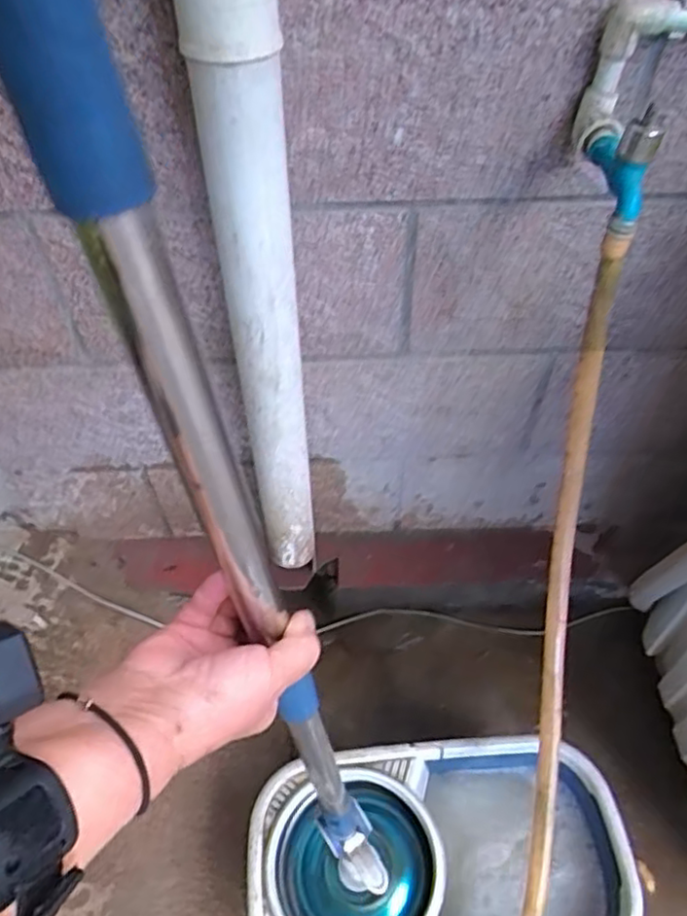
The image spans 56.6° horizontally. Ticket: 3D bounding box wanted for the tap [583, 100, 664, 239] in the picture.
[{"bbox_3d":[0.227,-0.243,0.519,0.023,0.083,0.096,-3,51,-4],"label":"tap"}]

